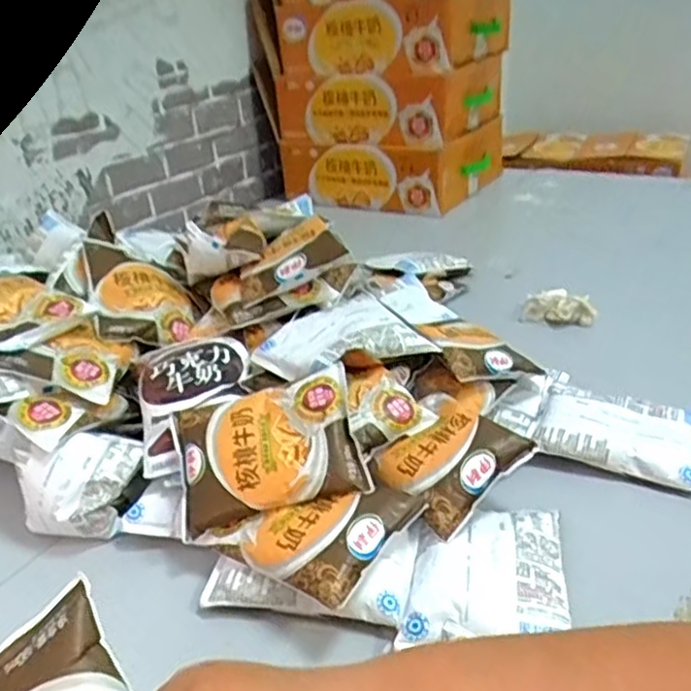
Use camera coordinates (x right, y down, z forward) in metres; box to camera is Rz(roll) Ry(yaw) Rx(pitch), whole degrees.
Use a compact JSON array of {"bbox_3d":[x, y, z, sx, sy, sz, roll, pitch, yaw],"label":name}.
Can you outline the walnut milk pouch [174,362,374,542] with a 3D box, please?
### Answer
[{"bbox_3d":[-0.056,0.066,0.471,0.123,0.022,0.103,-15,54,2],"label":"walnut milk pouch"}]

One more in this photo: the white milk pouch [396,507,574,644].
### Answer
[{"bbox_3d":[0.086,0.135,0.422,0.093,0.017,0.112,1,29,10],"label":"white milk pouch"}]

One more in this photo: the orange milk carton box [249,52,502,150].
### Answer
[{"bbox_3d":[0.058,-0.421,1.161,0.343,0.111,0.228,17,35,34],"label":"orange milk carton box"}]

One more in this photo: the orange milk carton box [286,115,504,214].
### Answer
[{"bbox_3d":[0.092,-0.329,1.216,0.316,0.103,0.268,14,33,30],"label":"orange milk carton box"}]

